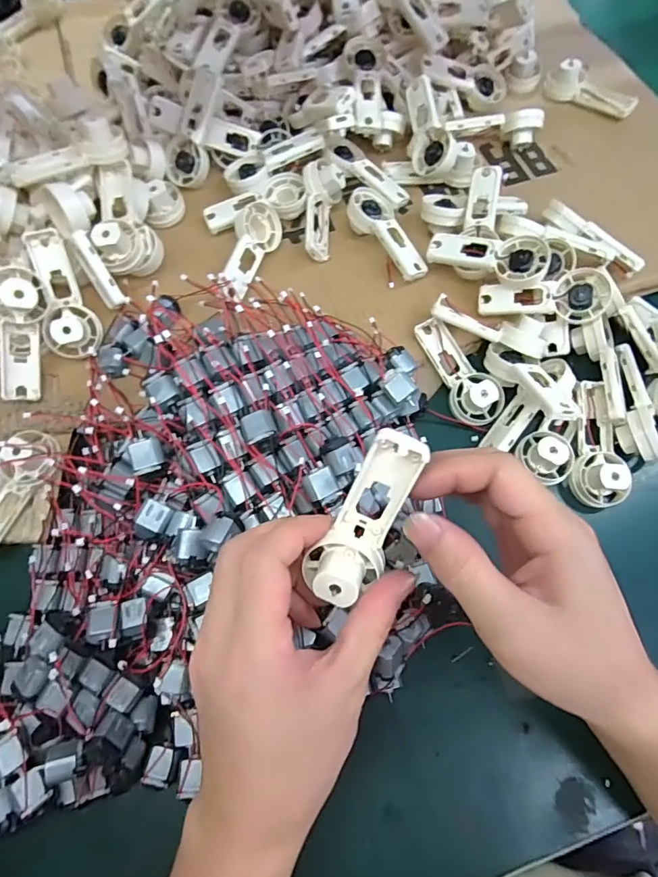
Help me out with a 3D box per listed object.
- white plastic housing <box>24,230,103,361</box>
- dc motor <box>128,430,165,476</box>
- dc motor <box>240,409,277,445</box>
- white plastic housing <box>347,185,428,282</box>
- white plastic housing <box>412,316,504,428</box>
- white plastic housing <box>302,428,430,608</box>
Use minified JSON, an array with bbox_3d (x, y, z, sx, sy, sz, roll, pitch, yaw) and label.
[{"bbox_3d":[-0.200,-0.108,0.356,0.037,0.025,0.091,-16,89,-5],"label":"white plastic housing"},{"bbox_3d":[-0.110,0.011,0.288,0.019,0.011,0.021,-16,87,-13],"label":"dc motor"},{"bbox_3d":[-0.042,-0.005,0.291,0.020,0.018,0.019,-21,69,-7],"label":"dc motor"},{"bbox_3d":[0.050,-0.176,0.409,0.043,0.030,0.096,-29,70,-10],"label":"white plastic housing"},{"bbox_3d":[0.104,-0.054,0.378,0.038,0.021,0.090,-21,69,-7],"label":"white plastic housing"},{"bbox_3d":[0.018,0.035,0.221,0.031,0.022,0.084,27,106,11],"label":"white plastic housing"}]

